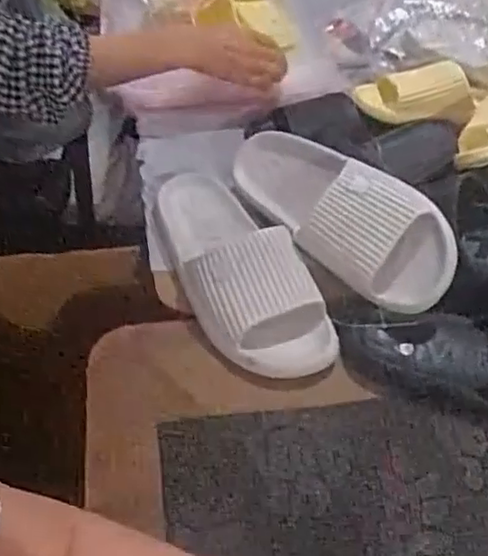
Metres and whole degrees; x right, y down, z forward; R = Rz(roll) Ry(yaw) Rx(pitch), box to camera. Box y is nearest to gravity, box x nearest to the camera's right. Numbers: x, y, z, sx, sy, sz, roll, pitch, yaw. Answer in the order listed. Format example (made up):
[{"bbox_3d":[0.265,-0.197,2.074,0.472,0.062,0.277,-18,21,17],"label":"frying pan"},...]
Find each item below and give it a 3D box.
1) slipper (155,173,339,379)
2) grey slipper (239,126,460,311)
[{"bbox_3d":[-0.013,-0.026,0.711,0.113,0.075,0.286,-16,49,-18],"label":"slipper"},{"bbox_3d":[0.089,-0.072,0.712,0.292,0.087,0.111,35,97,25],"label":"grey slipper"}]

